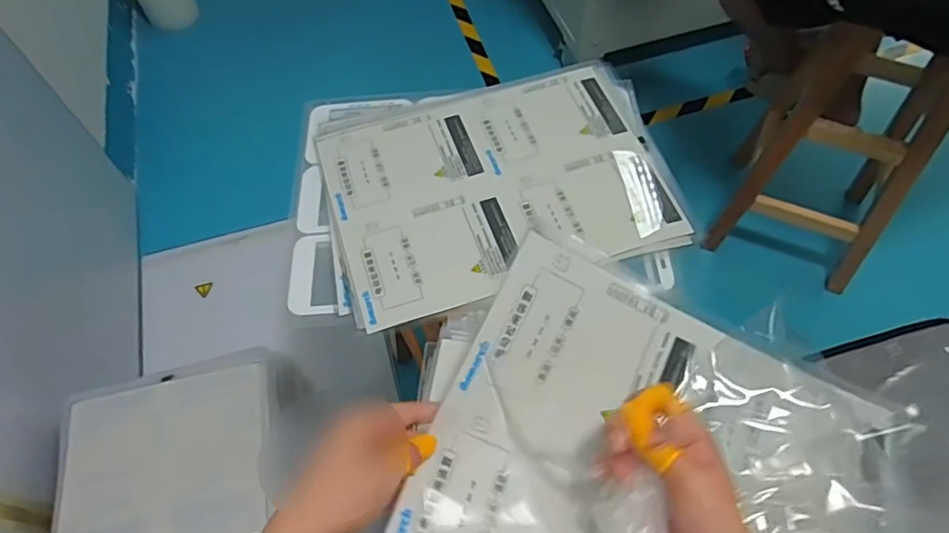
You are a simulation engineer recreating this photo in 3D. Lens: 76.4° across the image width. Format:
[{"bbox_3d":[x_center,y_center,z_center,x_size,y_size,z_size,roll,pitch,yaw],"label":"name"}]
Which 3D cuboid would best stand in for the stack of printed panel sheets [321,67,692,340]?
[{"bbox_3d":[0.027,-0.102,0.708,0.386,0.011,0.288,-16,60,-7],"label":"stack of printed panel sheets"}]

